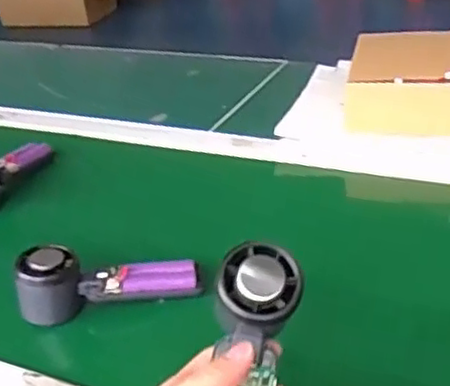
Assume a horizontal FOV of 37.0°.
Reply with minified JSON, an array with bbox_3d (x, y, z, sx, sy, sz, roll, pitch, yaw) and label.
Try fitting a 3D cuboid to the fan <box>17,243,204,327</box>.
[{"bbox_3d":[-0.103,0.075,0.606,0.157,0.059,0.040,-6,31,1],"label":"fan"}]

